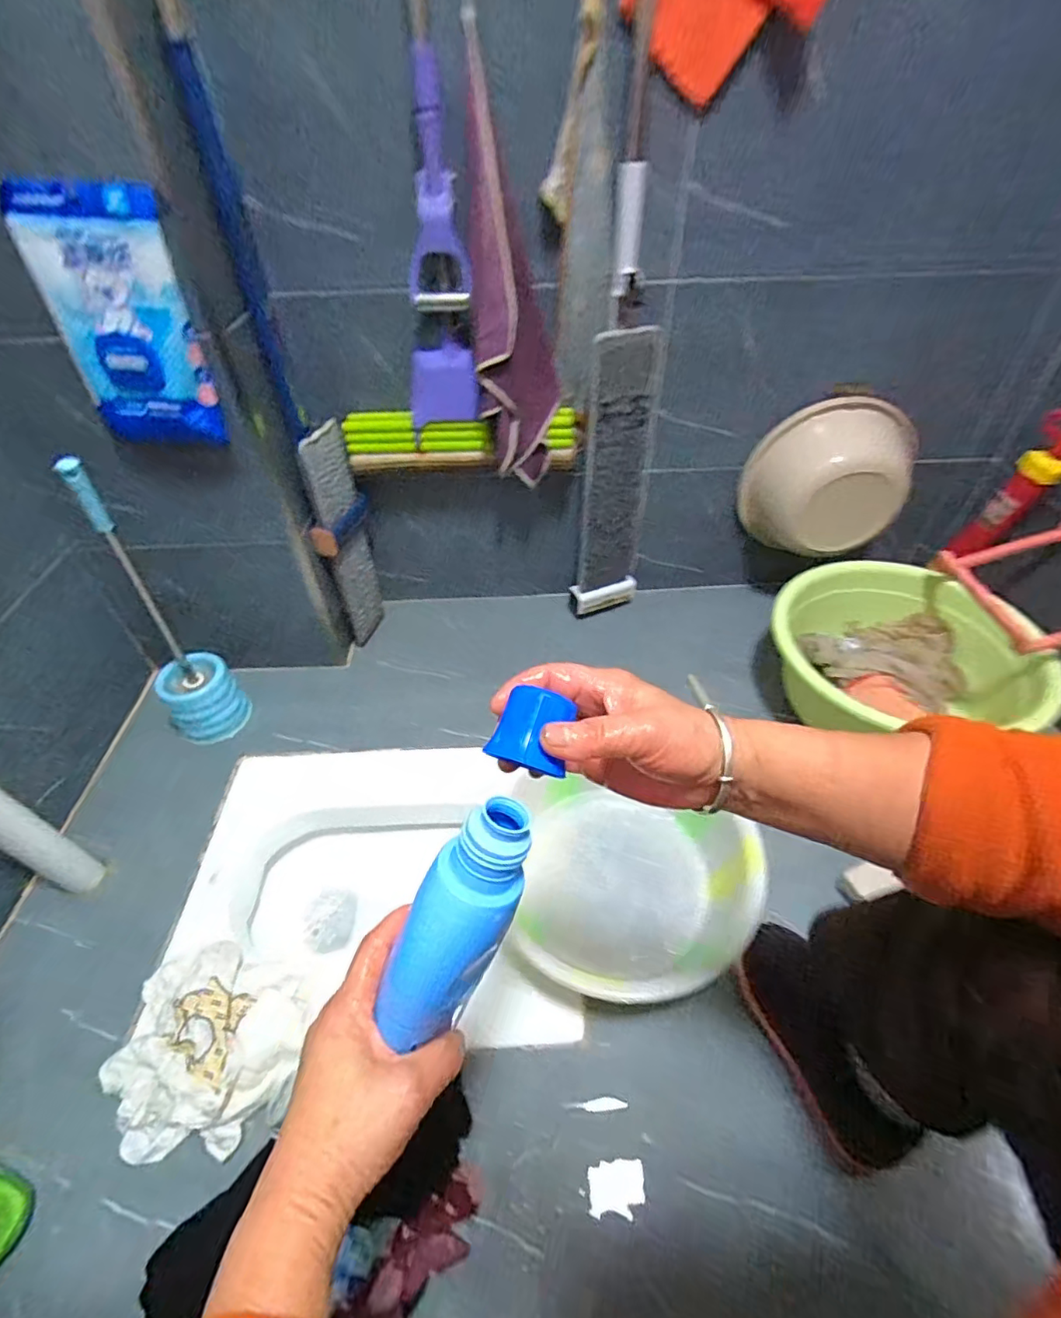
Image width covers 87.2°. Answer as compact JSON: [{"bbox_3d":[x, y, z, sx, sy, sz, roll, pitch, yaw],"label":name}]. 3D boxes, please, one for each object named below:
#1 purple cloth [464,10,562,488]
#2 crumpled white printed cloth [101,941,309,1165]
[{"bbox_3d":[-0.037,-0.507,0.792,0.124,0.507,0.045,-23,37,-15],"label":"purple cloth"},{"bbox_3d":[-0.366,0.432,0.636,0.210,0.064,0.204,0,45,2],"label":"crumpled white printed cloth"}]

